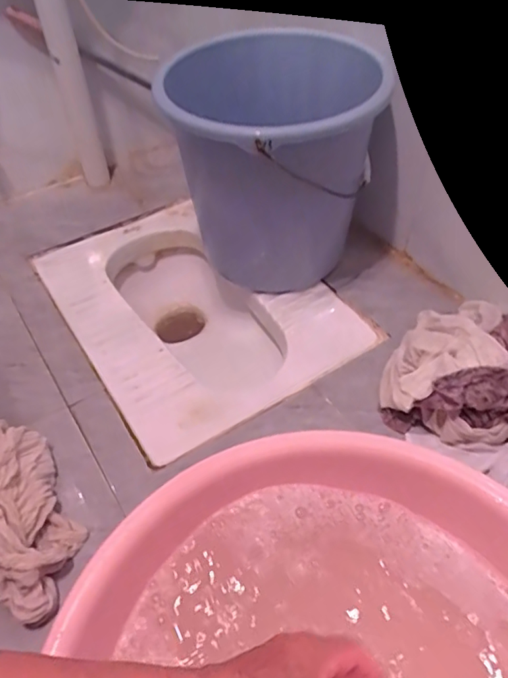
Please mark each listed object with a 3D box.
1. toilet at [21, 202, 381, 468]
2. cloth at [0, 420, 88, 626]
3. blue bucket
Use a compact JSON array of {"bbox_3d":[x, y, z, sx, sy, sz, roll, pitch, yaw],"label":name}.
[{"bbox_3d":[-0.103,-0.019,0.929,0.380,0.166,0.512,-27,53,-21],"label":"toilet"},{"bbox_3d":[-0.269,0.195,0.589,0.150,0.088,0.208,2,48,3],"label":"cloth"},{"bbox_3d":[0.026,-0.267,0.824,0.294,0.320,0.346,-6,48,-4],"label":"blue bucket"}]

